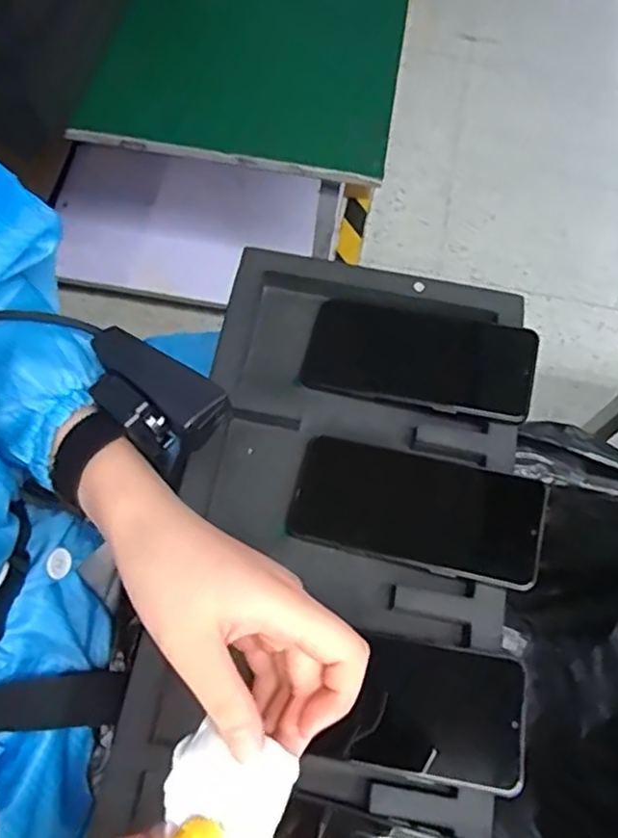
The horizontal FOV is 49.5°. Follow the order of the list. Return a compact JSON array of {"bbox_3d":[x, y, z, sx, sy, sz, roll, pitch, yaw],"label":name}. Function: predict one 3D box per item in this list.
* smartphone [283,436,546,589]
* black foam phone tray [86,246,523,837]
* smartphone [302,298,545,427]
[{"bbox_3d":[0.069,0.060,0.453,0.163,0.011,0.076,11,66,17],"label":"smartphone"},{"bbox_3d":[0.009,0.112,0.438,0.242,0.040,0.493,10,67,2],"label":"black foam phone tray"},{"bbox_3d":[0.079,-0.044,0.492,0.163,0.006,0.075,10,72,14],"label":"smartphone"}]

